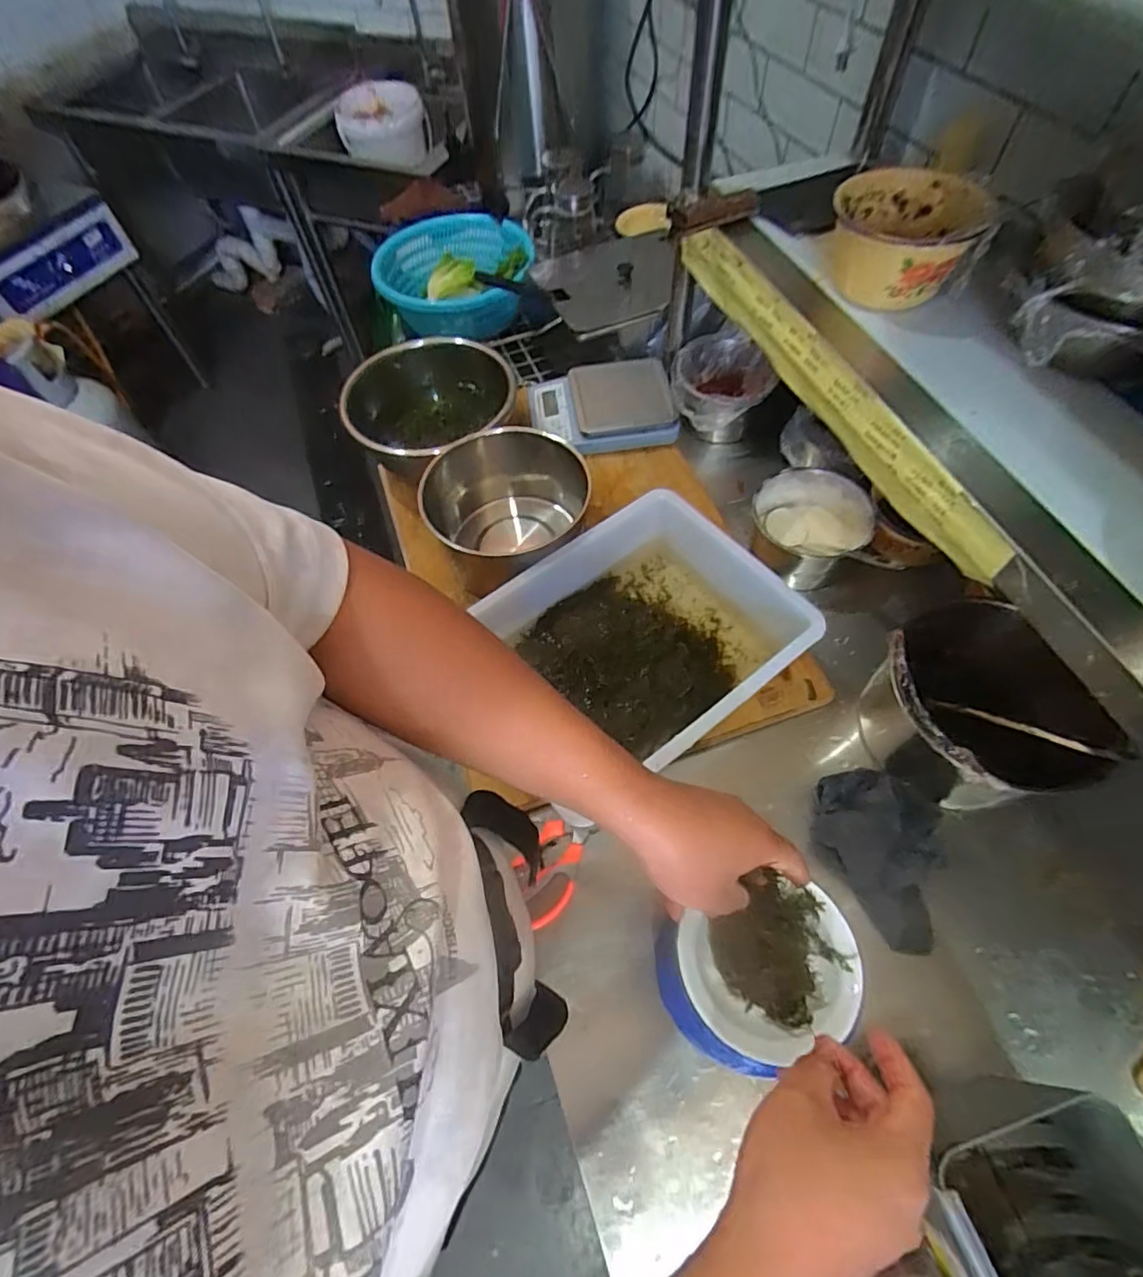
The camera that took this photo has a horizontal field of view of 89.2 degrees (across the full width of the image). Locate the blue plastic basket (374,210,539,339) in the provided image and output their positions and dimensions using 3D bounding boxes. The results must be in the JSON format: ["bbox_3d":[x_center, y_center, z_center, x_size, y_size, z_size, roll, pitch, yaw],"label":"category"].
[{"bbox_3d":[-0.289,-0.773,1.267,0.380,0.190,0.251,13,62,10],"label":"blue plastic basket"}]

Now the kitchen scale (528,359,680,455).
[{"bbox_3d":[0.049,-0.378,0.950,0.229,0.047,0.178,-7,60,-1],"label":"kitchen scale"}]

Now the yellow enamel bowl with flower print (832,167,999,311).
[{"bbox_3d":[0.341,-0.416,0.603,0.148,0.073,0.148,-1,60,2],"label":"yellow enamel bowl with flower print"}]

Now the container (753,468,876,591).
[{"bbox_3d":[0.319,-0.151,0.791,0.145,0.076,0.138,-1,60,2],"label":"container"}]

